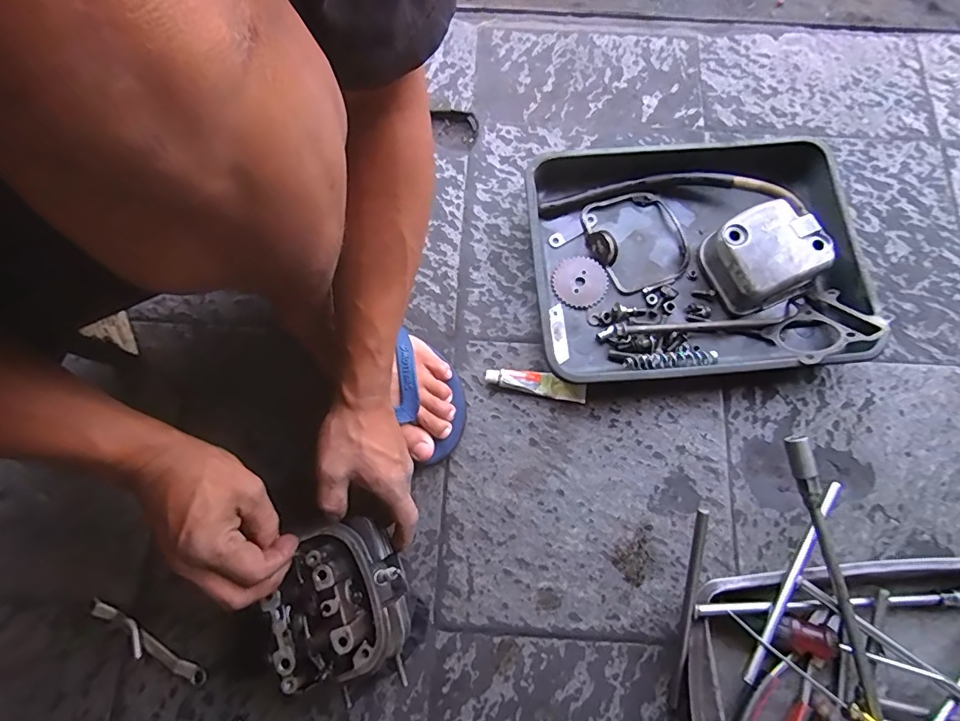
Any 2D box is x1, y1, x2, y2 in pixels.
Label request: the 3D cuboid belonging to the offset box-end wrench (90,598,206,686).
[{"bbox_3d":[-0.323,0.273,0.471,0.135,0.008,0.018,28,76,8],"label":"offset box-end wrench"}]

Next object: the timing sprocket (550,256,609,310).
[{"bbox_3d":[0.117,-0.092,0.574,0.064,0.004,0.063,0,74,1],"label":"timing sprocket"}]

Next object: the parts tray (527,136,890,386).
[{"bbox_3d":[0.238,-0.118,0.556,0.347,0.057,0.279,-5,74,-1],"label":"parts tray"}]

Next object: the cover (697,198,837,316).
[{"bbox_3d":[0.321,-0.118,0.554,0.116,0.056,0.103,-26,76,-6],"label":"cover"}]

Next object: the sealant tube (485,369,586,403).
[{"bbox_3d":[0.062,0.024,0.539,0.108,0.017,0.026,10,75,4],"label":"sealant tube"}]

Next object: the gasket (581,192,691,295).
[{"bbox_3d":[0.191,-0.144,0.584,0.108,0.008,0.126,-18,75,-4],"label":"gasket"}]

